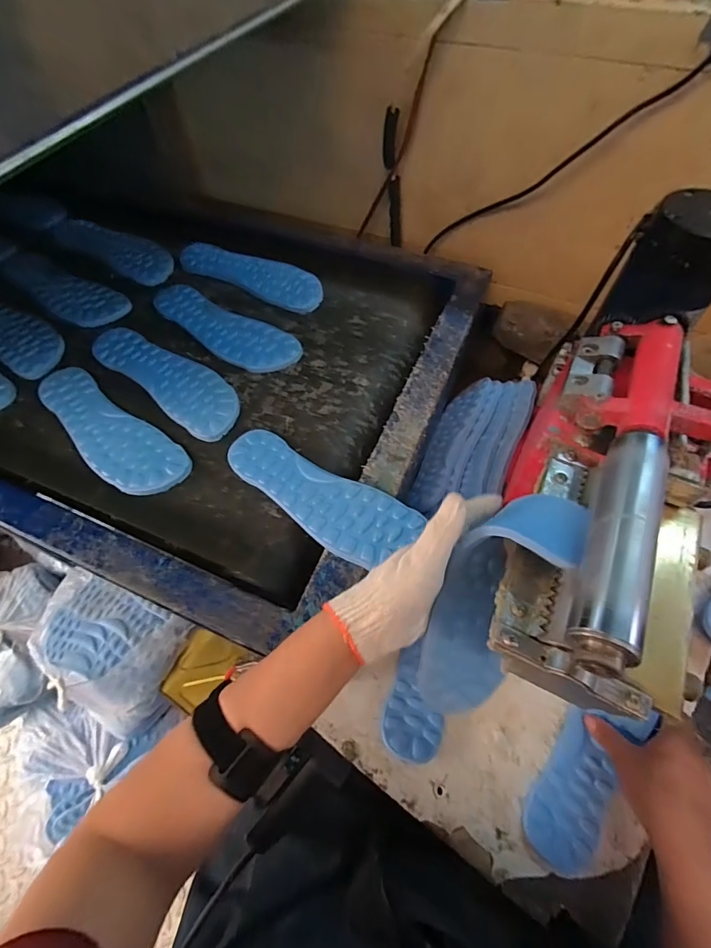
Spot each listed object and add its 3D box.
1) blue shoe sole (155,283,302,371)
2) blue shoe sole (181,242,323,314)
[{"bbox_3d":[-0.188,-0.205,0.590,0.251,0.015,0.074,32,66,18],"label":"blue shoe sole"},{"bbox_3d":[-0.158,-0.306,0.651,0.249,0.007,0.075,27,65,16],"label":"blue shoe sole"}]

